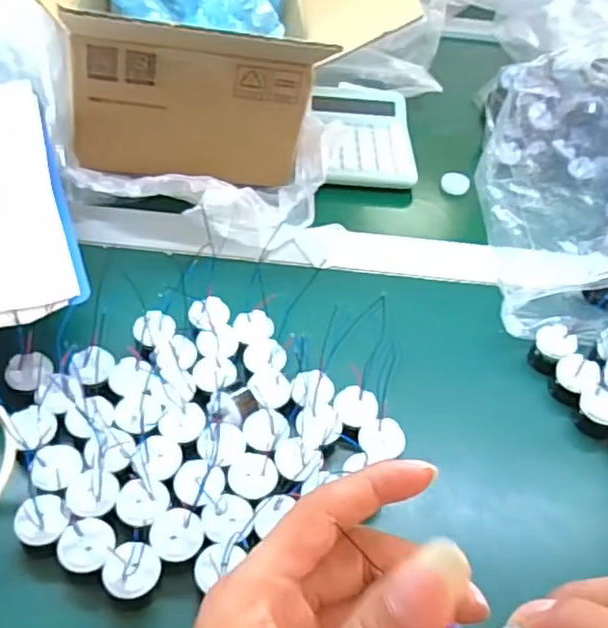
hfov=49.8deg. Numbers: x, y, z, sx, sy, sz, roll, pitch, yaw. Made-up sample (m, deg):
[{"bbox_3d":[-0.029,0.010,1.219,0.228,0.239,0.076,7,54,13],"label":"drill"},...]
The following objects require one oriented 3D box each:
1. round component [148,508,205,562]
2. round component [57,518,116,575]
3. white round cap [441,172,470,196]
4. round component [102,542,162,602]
[{"bbox_3d":[-0.053,0.091,0.273,0.022,0.004,0.022,3,43,-3],"label":"round component"},{"bbox_3d":[-0.088,0.094,0.266,0.022,0.004,0.021,-1,44,-8],"label":"round component"},{"bbox_3d":[0.120,-0.103,0.520,0.022,0.013,0.014,16,44,10],"label":"white round cap"},{"bbox_3d":[-0.068,0.102,0.261,0.022,0.004,0.022,0,44,-7],"label":"round component"}]

